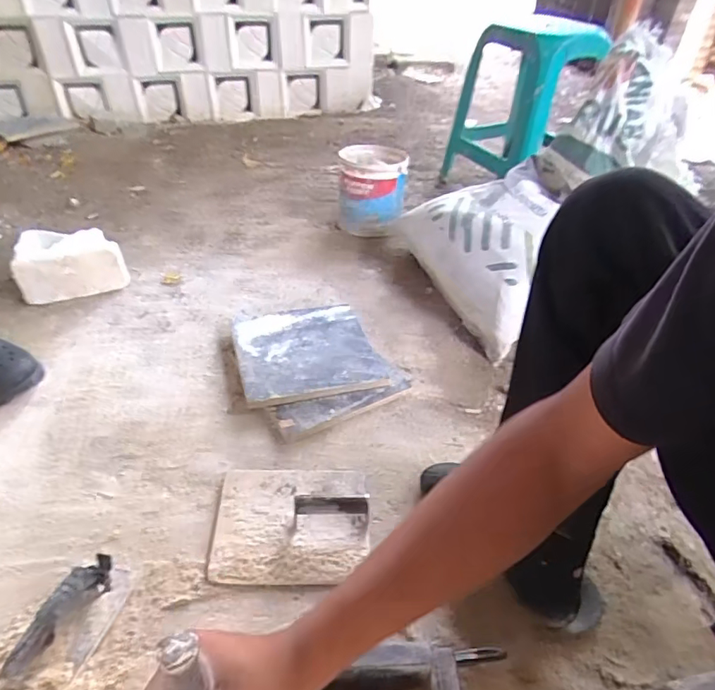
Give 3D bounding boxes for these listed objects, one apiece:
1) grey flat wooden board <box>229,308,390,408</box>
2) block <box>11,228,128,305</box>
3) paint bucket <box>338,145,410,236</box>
[{"bbox_3d":[-0.097,0.000,0.978,0.256,0.022,0.271,-6,39,-17],"label":"grey flat wooden board"},{"bbox_3d":[-0.603,-0.173,1.105,0.199,0.103,0.125,-9,41,-17],"label":"block"},{"bbox_3d":[0.043,-0.418,1.432,0.179,0.201,0.202,5,38,7],"label":"paint bucket"}]

